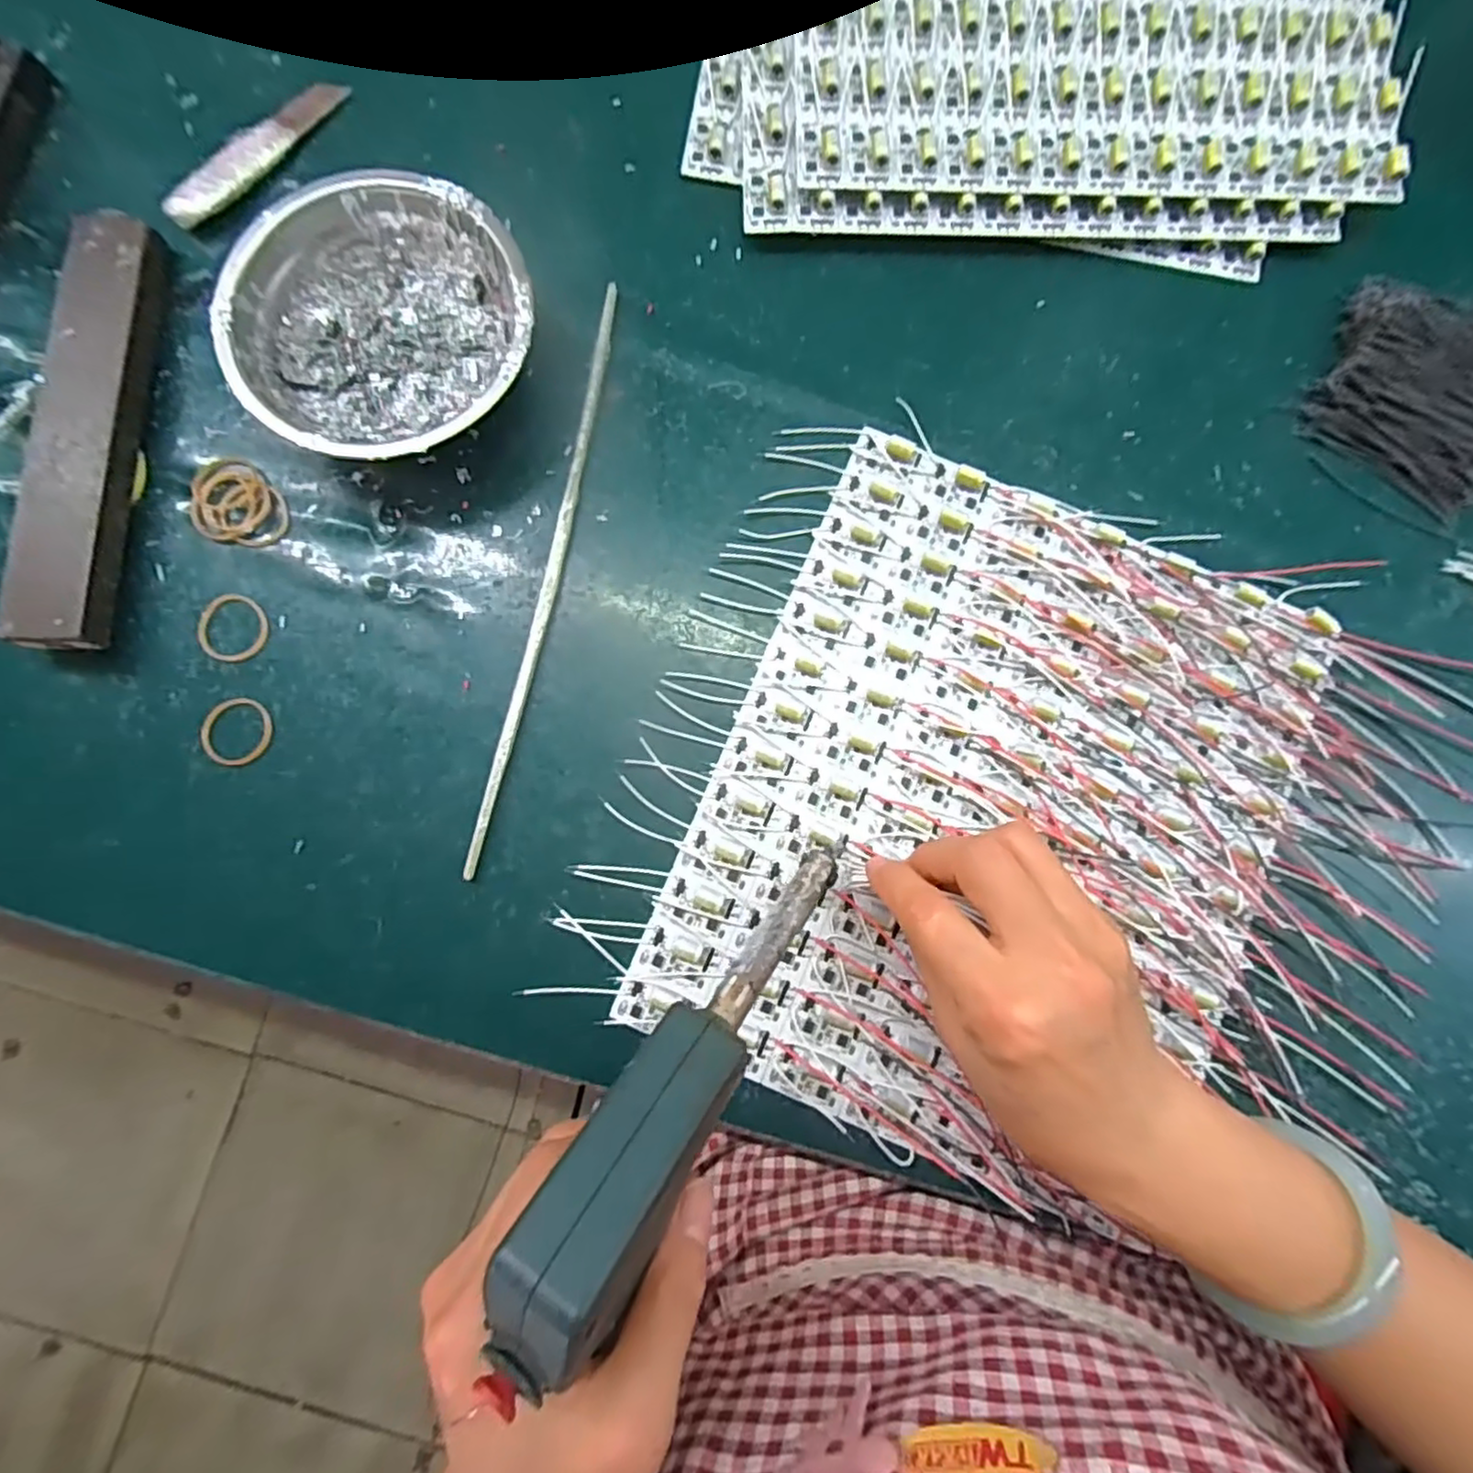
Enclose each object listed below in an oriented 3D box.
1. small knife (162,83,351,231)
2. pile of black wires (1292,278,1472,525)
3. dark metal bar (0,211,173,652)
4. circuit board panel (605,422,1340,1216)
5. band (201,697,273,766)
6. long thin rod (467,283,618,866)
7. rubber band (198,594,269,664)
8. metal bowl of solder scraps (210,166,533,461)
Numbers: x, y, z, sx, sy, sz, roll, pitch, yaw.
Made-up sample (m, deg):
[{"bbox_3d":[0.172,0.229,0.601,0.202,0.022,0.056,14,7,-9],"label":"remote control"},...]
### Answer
[{"bbox_3d":[-0.230,-0.282,0.324,0.022,0.011,0.103,38,84,3],"label":"small knife"},{"bbox_3d":[0.328,-0.163,0.324,0.095,0.022,0.086,30,84,2],"label":"pile of black wires"},{"bbox_3d":[-0.283,-0.137,0.297,0.035,0.029,0.195,0,83,-1],"label":"dark metal bar"},{"bbox_3d":[0.113,0.033,0.299,0.238,0.009,0.286,23,83,1],"label":"circuit board panel"},{"bbox_3d":[-0.219,-0.002,0.297,0.029,0.004,0.030,0,83,-1],"label":"band"},{"bbox_3d":[-0.084,-0.076,0.307,0.009,0.008,0.276,11,83,0],"label":"long thin rod"},{"bbox_3d":[-0.225,-0.048,0.303,0.029,0.004,0.031,0,83,-1],"label":"rubber band"},{"bbox_3d":[-0.151,-0.178,0.301,0.122,0.039,0.126,0,83,-1],"label":"metal bowl of solder scraps"}]

